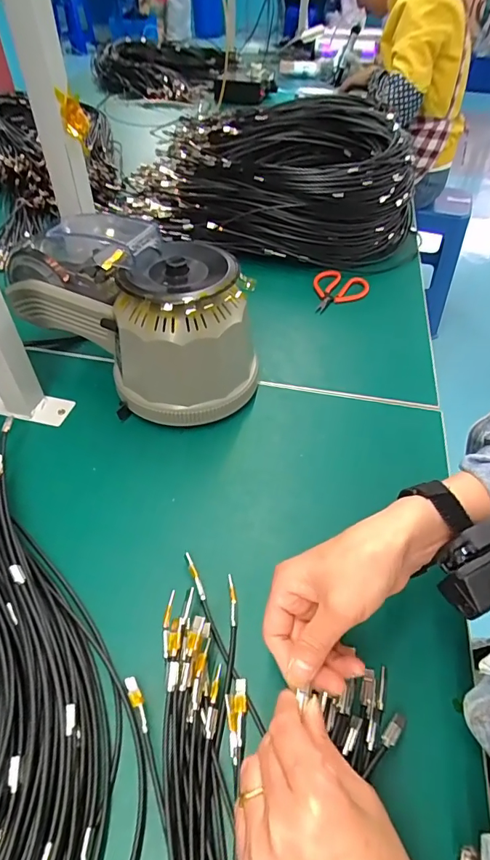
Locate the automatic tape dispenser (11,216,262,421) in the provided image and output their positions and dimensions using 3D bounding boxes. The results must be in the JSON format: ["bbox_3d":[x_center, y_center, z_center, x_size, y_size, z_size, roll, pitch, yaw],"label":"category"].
[{"bbox_3d":[-0.123,-0.129,0.491,0.285,0.151,0.141,30,54,23],"label":"automatic tape dispenser"}]

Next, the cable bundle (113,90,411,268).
[{"bbox_3d":[0.053,-0.439,0.777,0.451,0.148,0.332,9,49,6],"label":"cable bundle"}]

